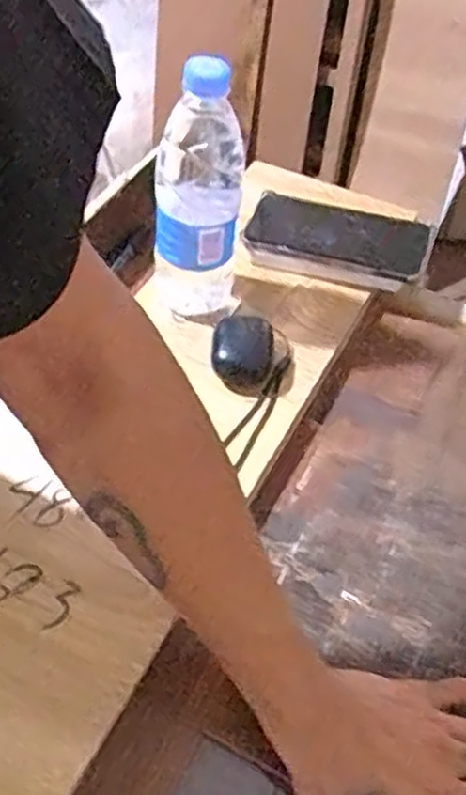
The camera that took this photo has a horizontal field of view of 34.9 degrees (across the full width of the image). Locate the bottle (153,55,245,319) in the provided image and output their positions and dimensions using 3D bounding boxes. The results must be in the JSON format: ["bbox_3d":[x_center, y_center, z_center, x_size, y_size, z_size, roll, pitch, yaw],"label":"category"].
[{"bbox_3d":[-0.027,-0.152,0.568,0.067,0.208,0.058,1,52,1],"label":"bottle"}]

